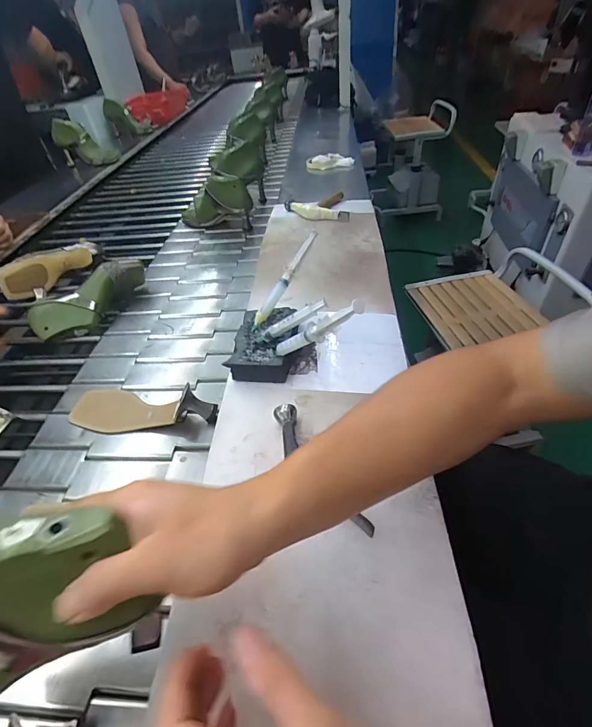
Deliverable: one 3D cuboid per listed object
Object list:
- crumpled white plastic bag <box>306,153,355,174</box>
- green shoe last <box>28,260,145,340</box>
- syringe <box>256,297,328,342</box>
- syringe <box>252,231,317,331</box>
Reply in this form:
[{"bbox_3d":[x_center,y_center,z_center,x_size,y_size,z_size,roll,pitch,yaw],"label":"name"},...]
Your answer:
[{"bbox_3d":[0.106,-0.617,1.165,0.145,0.048,0.047,5,46,13],"label":"crumpled white plastic bag"},{"bbox_3d":[-0.397,-0.126,0.752,0.085,0.081,0.236,26,53,30],"label":"green shoe last"},{"bbox_3d":[-0.008,-0.055,0.507,0.109,0.020,0.009,-28,40,20],"label":"syringe"},{"bbox_3d":[-0.017,-0.120,0.550,0.012,0.017,0.164,33,91,32],"label":"syringe"}]

